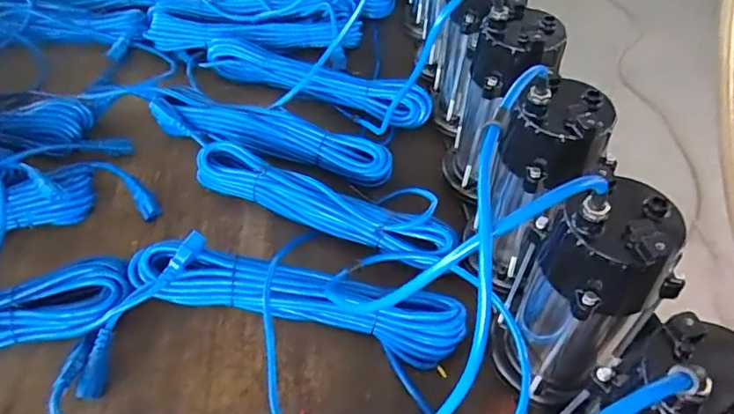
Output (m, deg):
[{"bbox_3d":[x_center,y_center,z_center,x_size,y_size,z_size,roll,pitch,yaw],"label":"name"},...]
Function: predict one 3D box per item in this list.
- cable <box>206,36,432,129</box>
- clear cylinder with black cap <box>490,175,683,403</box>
[{"bbox_3d":[-0.081,-0.193,0.814,0.364,0.050,0.052,21,51,15],"label":"cable"},{"bbox_3d":[0.176,0.077,0.452,0.080,0.225,0.085,1,48,-1],"label":"clear cylinder with black cap"}]

